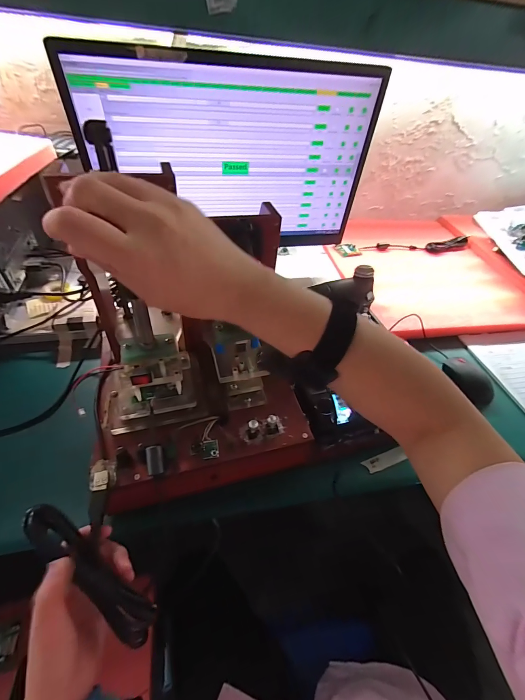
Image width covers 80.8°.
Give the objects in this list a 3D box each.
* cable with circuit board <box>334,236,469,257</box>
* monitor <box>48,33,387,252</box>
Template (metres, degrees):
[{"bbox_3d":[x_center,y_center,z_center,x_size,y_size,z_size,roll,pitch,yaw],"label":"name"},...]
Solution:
[{"bbox_3d":[0.392,-0.284,0.848,0.387,0.036,0.061,-5,47,-11],"label":"cable with circuit board"},{"bbox_3d":[-0.051,-0.343,0.557,0.492,0.279,0.059,-5,47,-11],"label":"monitor"}]

